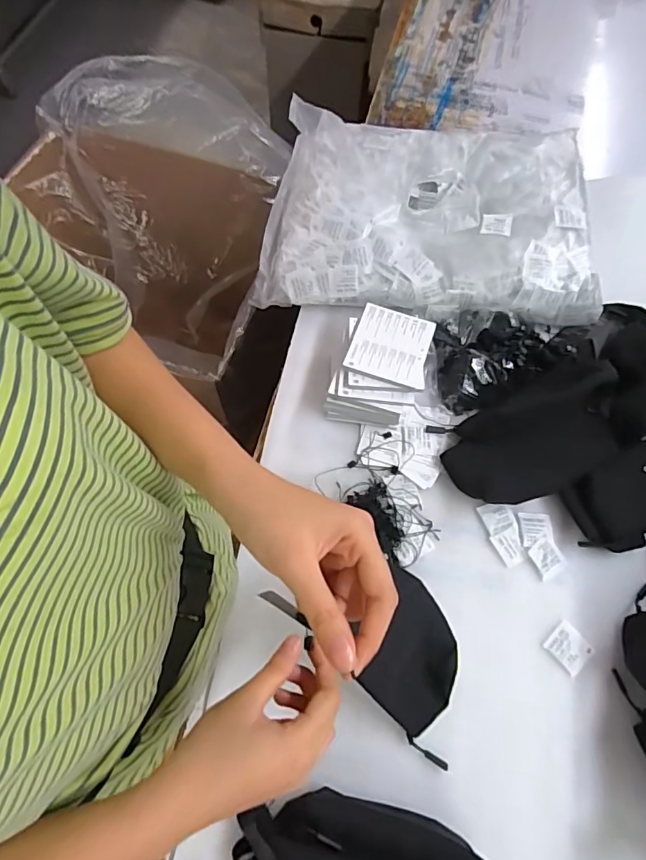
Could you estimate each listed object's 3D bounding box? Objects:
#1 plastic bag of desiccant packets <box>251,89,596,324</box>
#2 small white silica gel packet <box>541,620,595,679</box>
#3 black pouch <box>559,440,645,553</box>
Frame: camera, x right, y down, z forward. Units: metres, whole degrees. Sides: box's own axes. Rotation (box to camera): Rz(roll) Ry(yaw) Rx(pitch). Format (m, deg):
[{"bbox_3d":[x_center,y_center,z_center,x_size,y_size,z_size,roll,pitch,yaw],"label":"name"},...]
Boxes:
[{"bbox_3d":[0.151,-0.325,0.719,0.451,0.070,0.343,5,65,0],"label":"plastic bag of desiccant packets"},{"bbox_3d":[0.259,0.230,0.523,0.042,0.004,0.042,-37,71,-17],"label":"small white silica gel packet"},{"bbox_3d":[0.381,0.065,0.580,0.220,0.044,0.094,-27,69,-14],"label":"black pouch"}]

